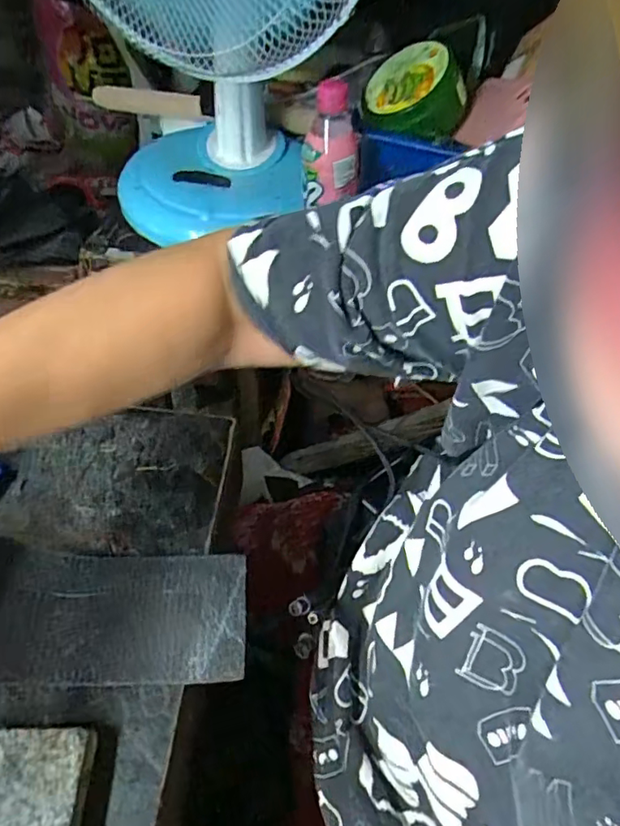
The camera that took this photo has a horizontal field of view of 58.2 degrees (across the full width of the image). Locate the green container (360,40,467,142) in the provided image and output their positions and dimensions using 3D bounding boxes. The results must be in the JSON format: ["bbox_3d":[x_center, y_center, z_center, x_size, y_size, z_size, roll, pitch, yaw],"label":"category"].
[{"bbox_3d":[0.114,-0.350,0.602,0.108,0.067,0.088,7,51,3],"label":"green container"}]

